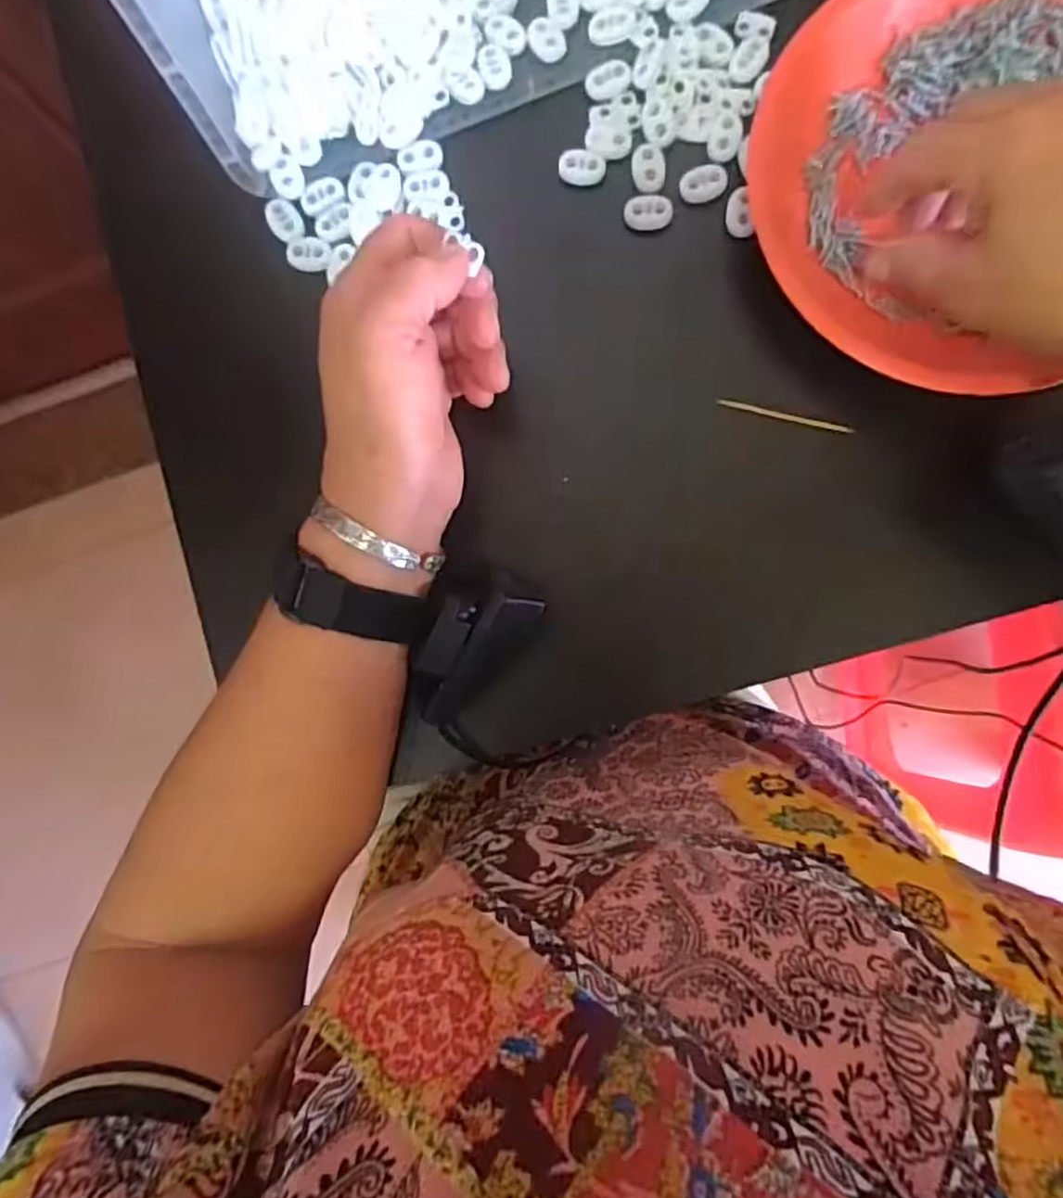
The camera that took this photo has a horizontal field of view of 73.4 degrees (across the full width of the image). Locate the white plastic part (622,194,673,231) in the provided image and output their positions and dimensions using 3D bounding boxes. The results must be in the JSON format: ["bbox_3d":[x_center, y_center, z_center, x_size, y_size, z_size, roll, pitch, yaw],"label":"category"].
[{"bbox_3d":[0.056,-0.185,0.341,0.023,0.005,0.016,1,88,3],"label":"white plastic part"}]

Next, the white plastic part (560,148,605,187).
[{"bbox_3d":[0.025,-0.208,0.343,0.022,0.004,0.017,0,88,3],"label":"white plastic part"}]

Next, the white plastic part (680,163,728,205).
[{"bbox_3d":[0.081,-0.197,0.337,0.022,0.004,0.015,-18,87,2],"label":"white plastic part"}]

